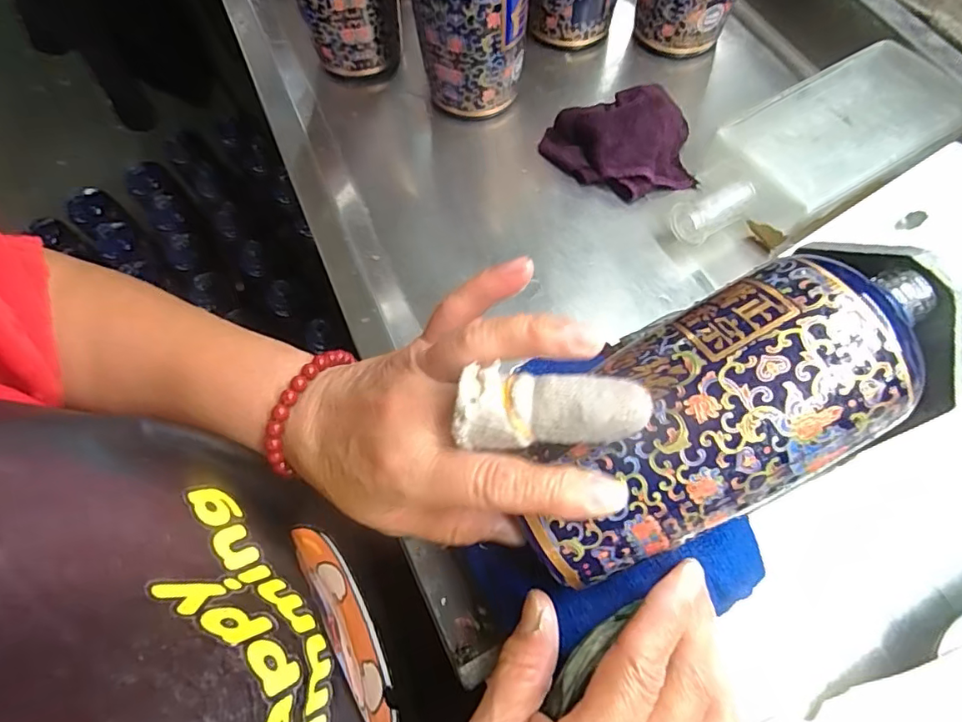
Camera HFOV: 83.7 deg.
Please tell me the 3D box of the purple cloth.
[{"bbox_3d":[0.105,-0.160,0.396,0.109,0.041,0.075,-8,67,2],"label":"purple cloth"}]

